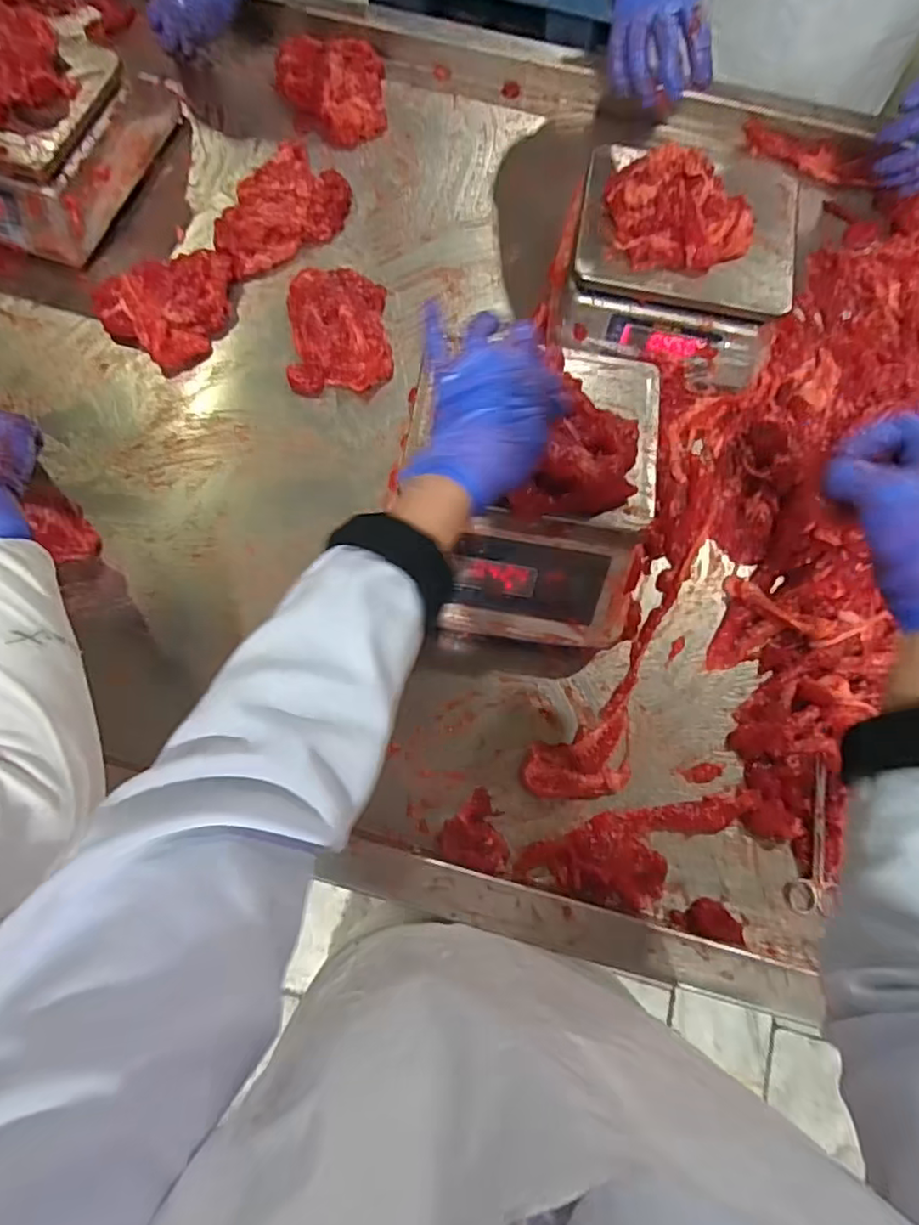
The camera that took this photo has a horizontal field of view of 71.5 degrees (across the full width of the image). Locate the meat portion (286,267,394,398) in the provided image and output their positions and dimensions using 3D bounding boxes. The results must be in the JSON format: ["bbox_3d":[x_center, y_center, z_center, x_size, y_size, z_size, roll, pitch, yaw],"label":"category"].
[{"bbox_3d":[-0.136,-0.322,0.719,0.113,0.043,0.141,-3,73,-2],"label":"meat portion"}]

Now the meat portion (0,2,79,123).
[{"bbox_3d":[-0.478,-0.573,0.667,0.129,0.042,0.096,-27,75,-9],"label":"meat portion"}]

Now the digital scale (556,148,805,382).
[{"bbox_3d":[0.235,-0.376,0.705,0.235,0.118,0.207,11,73,2],"label":"digital scale"}]

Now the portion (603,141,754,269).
[{"bbox_3d":[0.221,-0.399,0.636,0.143,0.068,0.095,5,73,0],"label":"portion"}]

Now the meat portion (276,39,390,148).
[{"bbox_3d":[-0.168,-0.679,0.830,0.140,0.043,0.158,-3,73,-3],"label":"meat portion"}]

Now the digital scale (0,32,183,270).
[{"bbox_3d":[-0.499,-0.564,0.740,0.229,0.113,0.267,20,73,5],"label":"digital scale"}]

